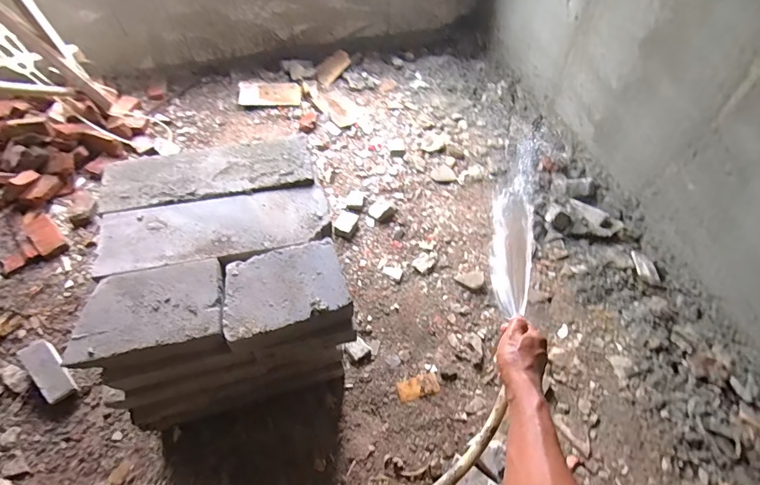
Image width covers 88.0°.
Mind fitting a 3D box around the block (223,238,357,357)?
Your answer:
[{"bbox_3d":[-0.227,0.147,0.995,0.280,0.164,0.206,-13,57,-10],"label":"block"}]

